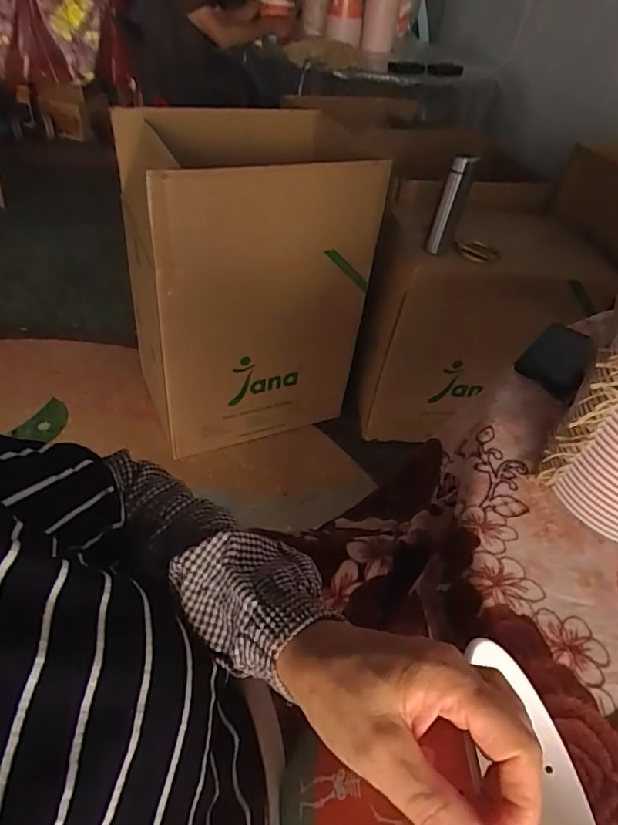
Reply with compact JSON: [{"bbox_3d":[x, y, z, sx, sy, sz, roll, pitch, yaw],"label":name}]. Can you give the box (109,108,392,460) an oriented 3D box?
[{"bbox_3d":[-0.179,-0.344,1.409,0.575,0.773,0.498,-13,46,-22],"label":"box"}]

